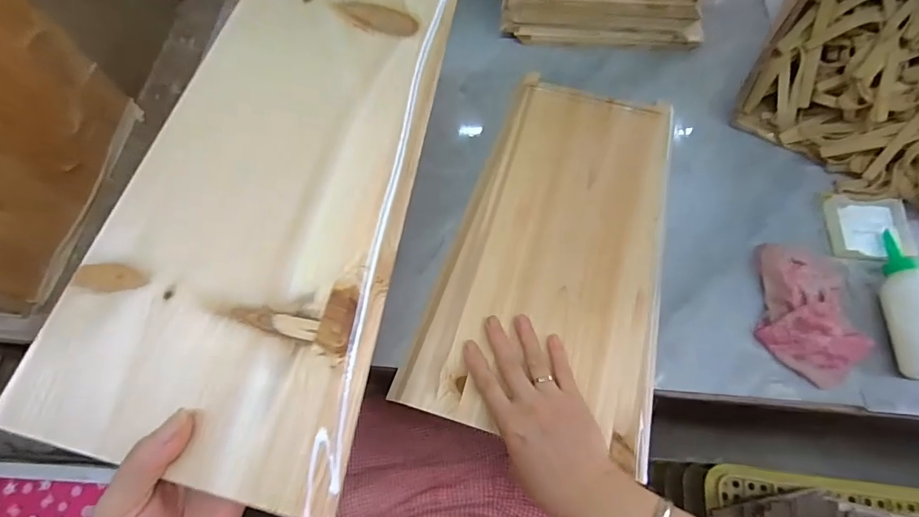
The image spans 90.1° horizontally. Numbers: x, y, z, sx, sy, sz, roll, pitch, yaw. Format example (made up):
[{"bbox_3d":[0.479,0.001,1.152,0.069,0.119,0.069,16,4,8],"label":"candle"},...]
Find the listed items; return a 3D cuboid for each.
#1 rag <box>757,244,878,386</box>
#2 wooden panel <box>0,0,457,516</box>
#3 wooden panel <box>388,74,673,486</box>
[{"bbox_3d":[0.359,0.052,0.467,0.092,0.035,0.137,12,68,6],"label":"rag"},{"bbox_3d":[-0.140,-0.070,0.349,0.218,0.025,0.429,11,68,6],"label":"wooden panel"},{"bbox_3d":[0.111,-0.021,0.508,0.235,0.016,0.419,14,69,7],"label":"wooden panel"}]

